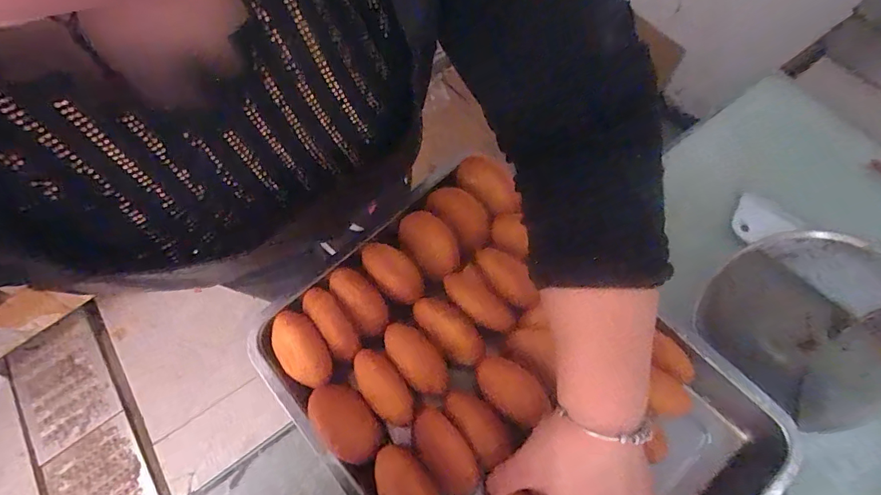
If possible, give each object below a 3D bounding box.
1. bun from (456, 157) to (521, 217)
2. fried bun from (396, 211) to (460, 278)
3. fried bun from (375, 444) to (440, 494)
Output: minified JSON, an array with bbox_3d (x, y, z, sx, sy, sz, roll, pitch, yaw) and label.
[{"bbox_3d":[0.051,-0.069,0.479,0.037,0.034,0.080,-37,70,-15],"label":"bun"},{"bbox_3d":[-0.013,-0.005,0.475,0.041,0.033,0.079,-39,70,-16],"label":"fried bun"},{"bbox_3d":[-0.026,0.206,0.375,0.046,0.045,0.080,-35,69,-14],"label":"fried bun"}]

